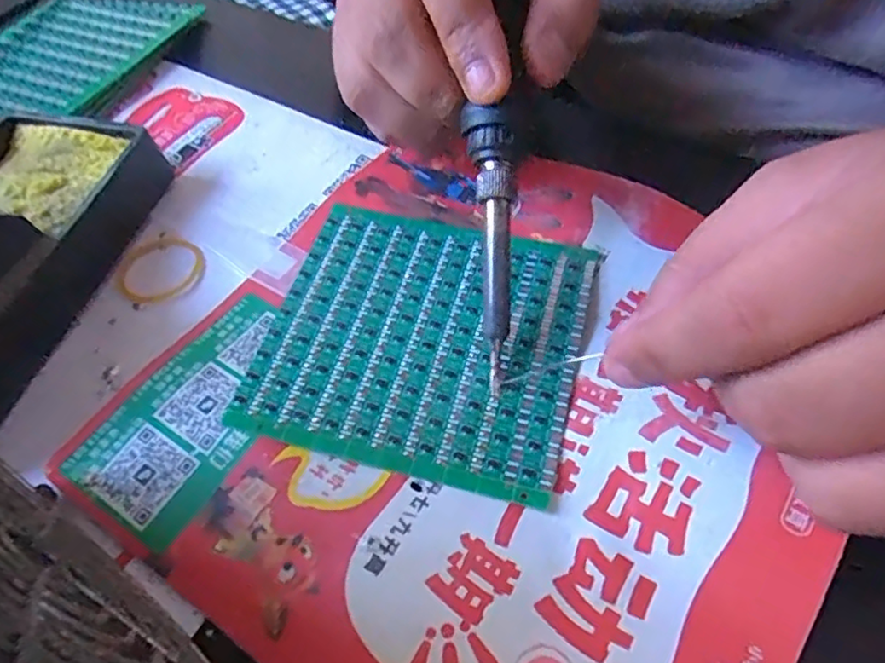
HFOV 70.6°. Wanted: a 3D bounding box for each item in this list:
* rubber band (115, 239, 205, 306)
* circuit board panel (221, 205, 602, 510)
[{"bbox_3d":[-0.106,-0.023,0.236,0.032,0.004,0.031,-2,53,2],"label":"rubber band"},{"bbox_3d":[-0.006,0.001,0.205,0.099,0.004,0.092,12,58,11],"label":"circuit board panel"}]

